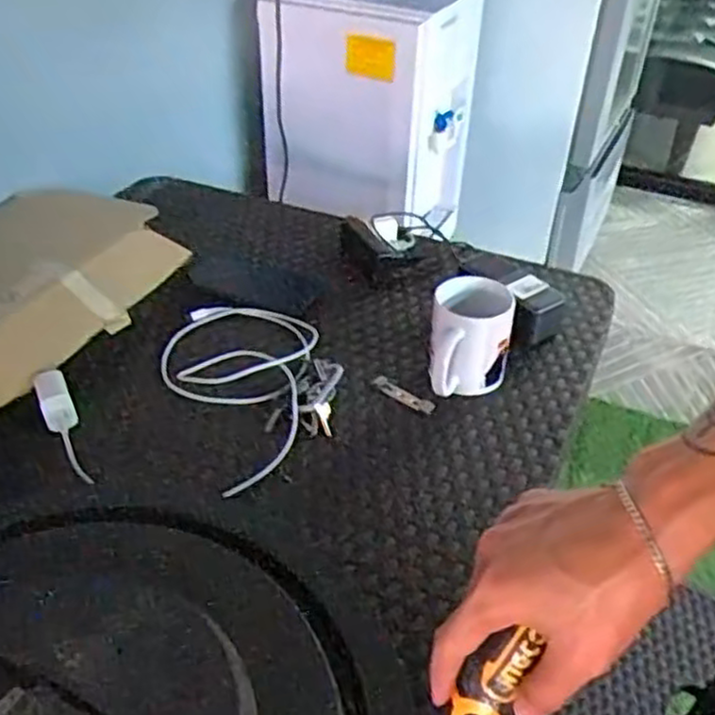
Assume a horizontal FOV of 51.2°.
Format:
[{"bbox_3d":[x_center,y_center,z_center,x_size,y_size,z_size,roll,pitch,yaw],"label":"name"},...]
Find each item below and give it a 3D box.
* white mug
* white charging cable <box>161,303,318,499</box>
[{"bbox_3d":[0.120,-0.024,0.788,0.081,0.101,0.119,9,38,9],"label":"white mug"},{"bbox_3d":[-0.135,0.017,0.776,0.161,0.038,0.292,5,37,4],"label":"white charging cable"}]

